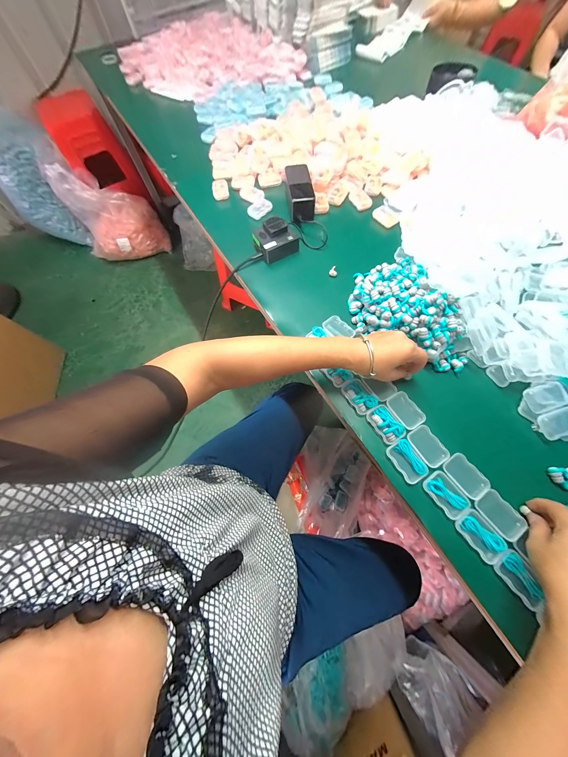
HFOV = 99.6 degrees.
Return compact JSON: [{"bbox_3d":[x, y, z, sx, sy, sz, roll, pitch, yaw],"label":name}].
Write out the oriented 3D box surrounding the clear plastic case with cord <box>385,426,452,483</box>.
[{"bbox_3d":[0.194,0.109,0.350,0.076,0.018,0.055,-30,70,-10],"label":"clear plastic case with cord"}]

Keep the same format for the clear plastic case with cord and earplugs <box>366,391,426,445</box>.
[{"bbox_3d":[0.171,0.059,0.366,0.075,0.015,0.054,-30,70,-10],"label":"clear plastic case with cord and earplugs"}]

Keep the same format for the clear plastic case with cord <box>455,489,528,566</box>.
[{"bbox_3d":[0.269,0.192,0.315,0.075,0.013,0.056,-34,71,-11],"label":"clear plastic case with cord"}]

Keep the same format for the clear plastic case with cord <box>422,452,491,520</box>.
[{"bbox_3d":[0.238,0.147,0.332,0.075,0.008,0.056,-34,71,-11],"label":"clear plastic case with cord"}]

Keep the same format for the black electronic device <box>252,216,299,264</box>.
[{"bbox_3d":[-0.017,-0.290,0.500,0.081,0.046,0.068,-25,69,-8],"label":"black electronic device"}]

